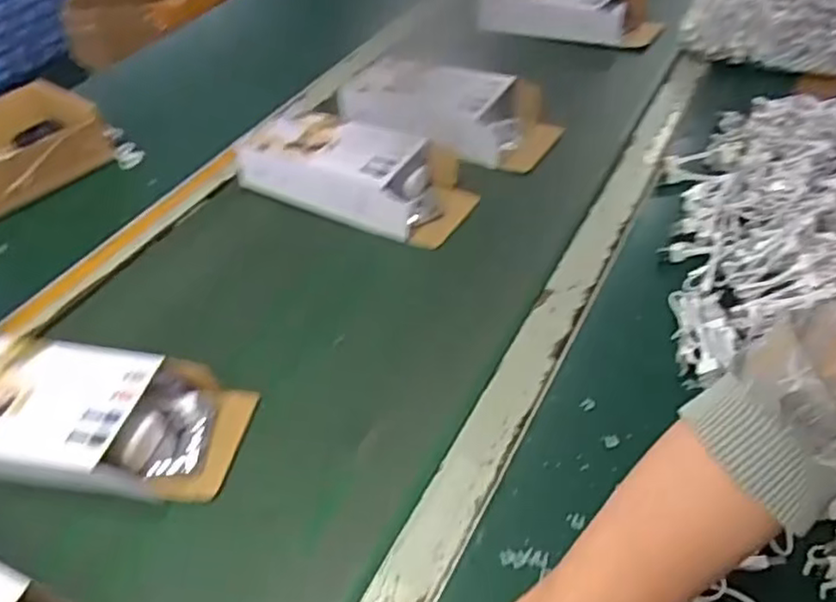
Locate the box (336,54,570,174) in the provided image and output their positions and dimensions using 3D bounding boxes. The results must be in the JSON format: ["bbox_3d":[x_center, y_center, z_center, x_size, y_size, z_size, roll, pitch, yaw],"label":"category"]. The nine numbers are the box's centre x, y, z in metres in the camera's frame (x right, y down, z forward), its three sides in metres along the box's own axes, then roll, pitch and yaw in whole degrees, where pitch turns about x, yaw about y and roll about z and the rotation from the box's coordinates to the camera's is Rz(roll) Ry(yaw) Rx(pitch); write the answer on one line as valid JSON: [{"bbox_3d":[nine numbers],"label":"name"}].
[{"bbox_3d":[0.029,-0.222,0.796,0.248,0.065,0.134,15,50,21],"label":"box"}]

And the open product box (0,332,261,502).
[{"bbox_3d":[-0.266,0.088,0.515,0.255,0.059,0.114,4,43,11],"label":"open product box"}]

